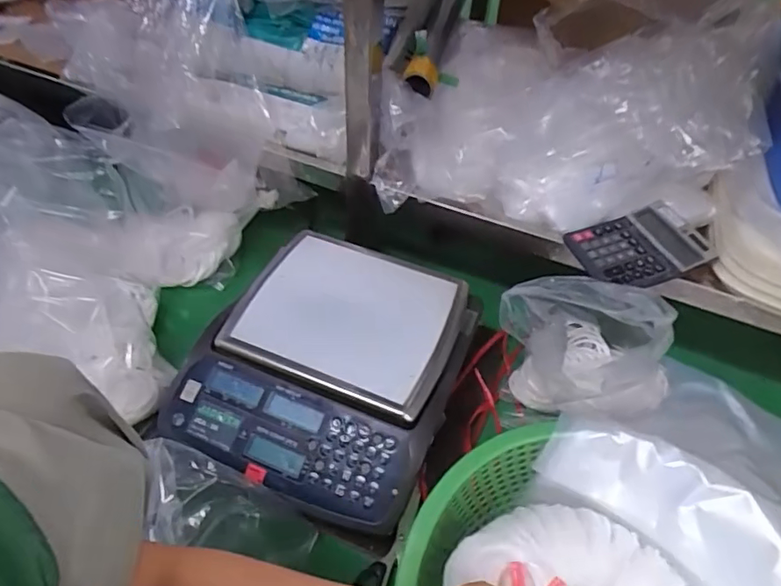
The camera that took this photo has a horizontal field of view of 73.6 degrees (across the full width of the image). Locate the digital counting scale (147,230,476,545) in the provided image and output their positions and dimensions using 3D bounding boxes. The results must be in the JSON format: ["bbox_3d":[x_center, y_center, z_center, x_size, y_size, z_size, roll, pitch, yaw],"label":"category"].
[{"bbox_3d":[-0.095,0.107,0.735,0.354,0.131,0.360,19,51,12],"label":"digital counting scale"}]

